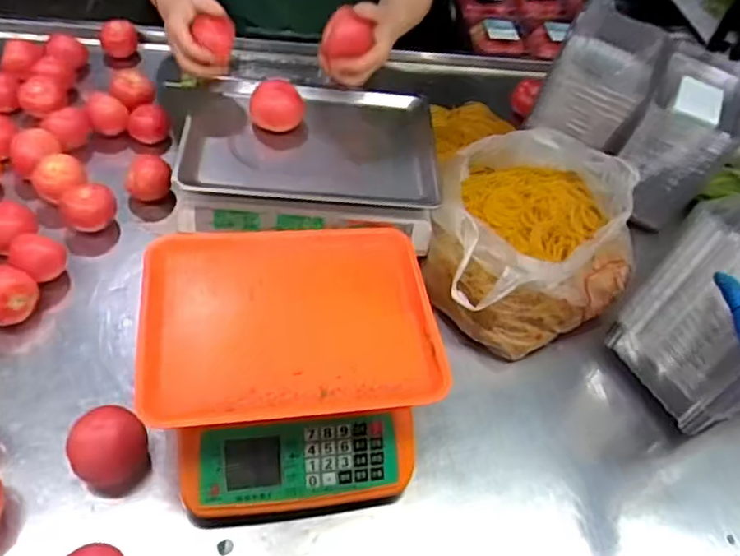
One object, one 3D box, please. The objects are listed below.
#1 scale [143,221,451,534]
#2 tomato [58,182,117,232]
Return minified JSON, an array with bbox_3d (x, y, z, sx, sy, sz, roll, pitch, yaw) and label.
[{"bbox_3d":[-0.080,0.089,0.664,0.288,0.130,0.281,-5,51,-10],"label":"scale"},{"bbox_3d":[-0.367,-0.086,0.815,0.067,0.059,0.058,-19,56,-21],"label":"tomato"}]

